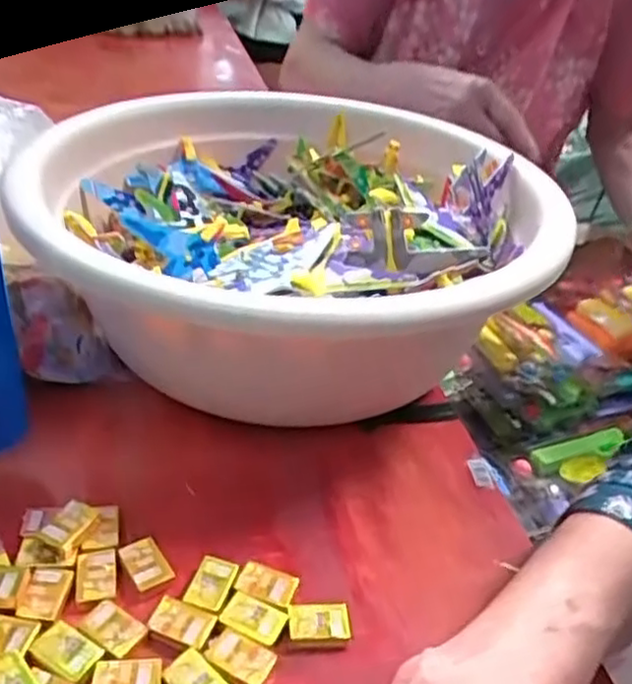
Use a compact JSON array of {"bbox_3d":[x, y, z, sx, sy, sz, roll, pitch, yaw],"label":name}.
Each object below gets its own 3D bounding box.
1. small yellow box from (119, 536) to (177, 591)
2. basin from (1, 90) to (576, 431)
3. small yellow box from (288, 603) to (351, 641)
[{"bbox_3d":[-0.076,0.099,0.306,0.016,0.005,0.026,-18,41,-31],"label":"small yellow box"},{"bbox_3d":[-0.014,-0.053,0.433,0.301,0.122,0.302,4,34,-3],"label":"basin"},{"bbox_3d":[0.001,0.119,0.290,0.025,0.006,0.016,1,35,-7],"label":"small yellow box"}]

